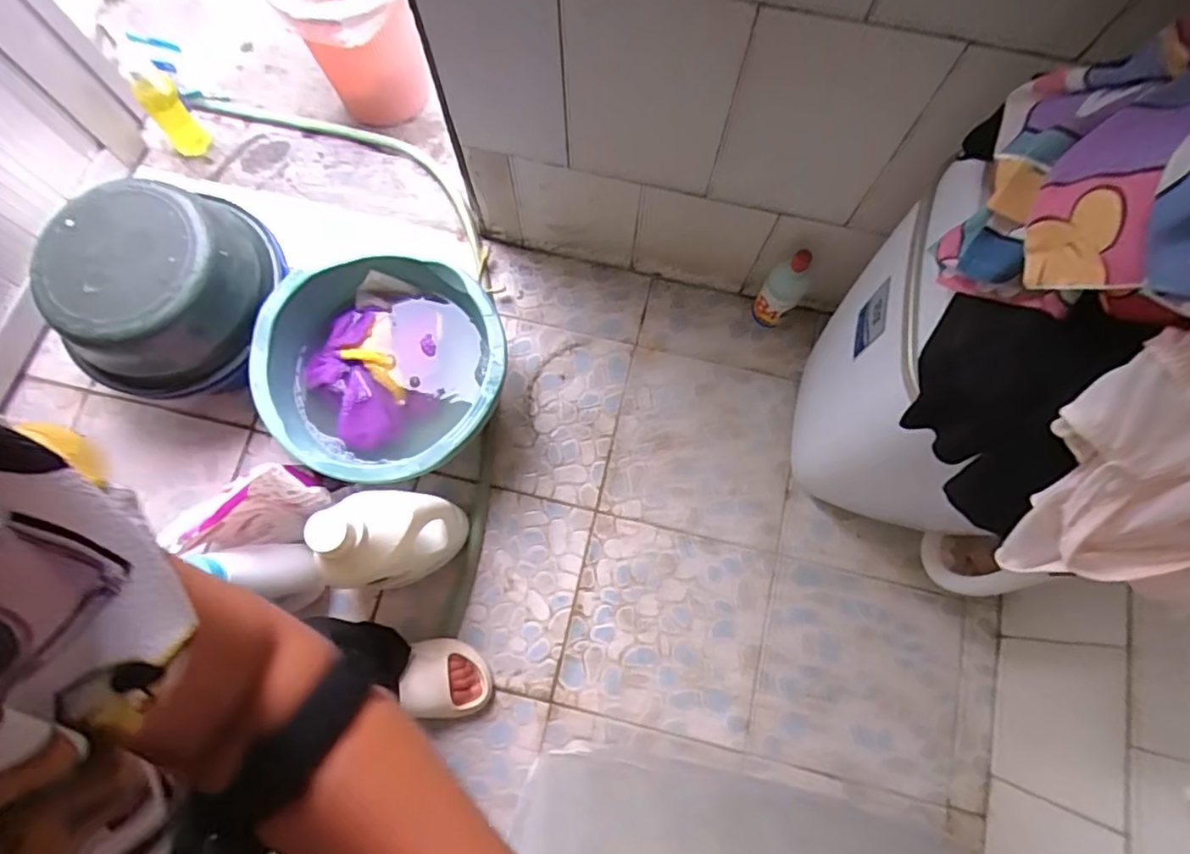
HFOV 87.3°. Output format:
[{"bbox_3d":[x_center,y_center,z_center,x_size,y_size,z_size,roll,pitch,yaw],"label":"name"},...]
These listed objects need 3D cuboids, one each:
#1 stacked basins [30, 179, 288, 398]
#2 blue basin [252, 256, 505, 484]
[{"bbox_3d":[-0.631,-0.234,0.945,0.273,0.153,0.284,0,75,0],"label":"stacked basins"},{"bbox_3d":[-0.314,-0.087,0.958,0.353,0.146,0.345,0,75,0],"label":"blue basin"}]

